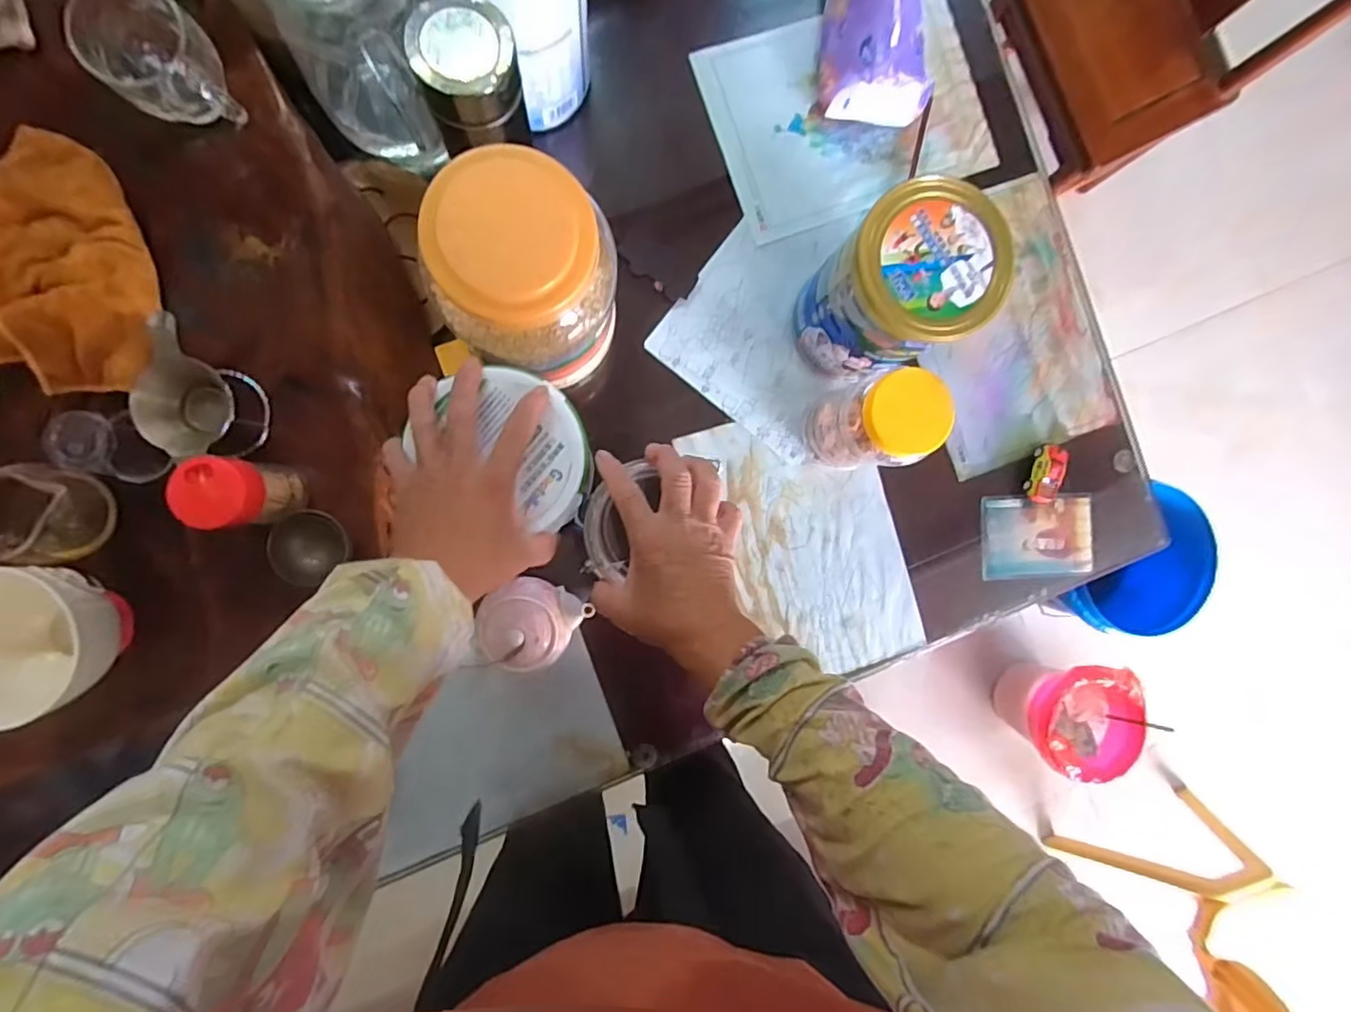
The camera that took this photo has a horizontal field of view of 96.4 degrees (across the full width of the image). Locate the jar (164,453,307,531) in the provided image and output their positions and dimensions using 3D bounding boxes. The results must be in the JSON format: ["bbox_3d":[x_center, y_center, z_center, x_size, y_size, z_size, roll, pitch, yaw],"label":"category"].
[{"bbox_3d":[-0.328,-0.010,0.463,0.048,0.099,0.048,0,90,-7],"label":"jar"}]

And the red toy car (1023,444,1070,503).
[{"bbox_3d":[0.405,-0.036,0.662,0.025,0.033,0.064,17,88,-7],"label":"red toy car"}]

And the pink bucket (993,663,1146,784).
[{"bbox_3d":[0.722,0.377,1.145,0.164,0.211,0.200,27,87,-6],"label":"pink bucket"}]

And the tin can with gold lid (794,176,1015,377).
[{"bbox_3d":[0.192,-0.191,0.556,0.115,0.193,0.116,0,90,-7],"label":"tin can with gold lid"}]

